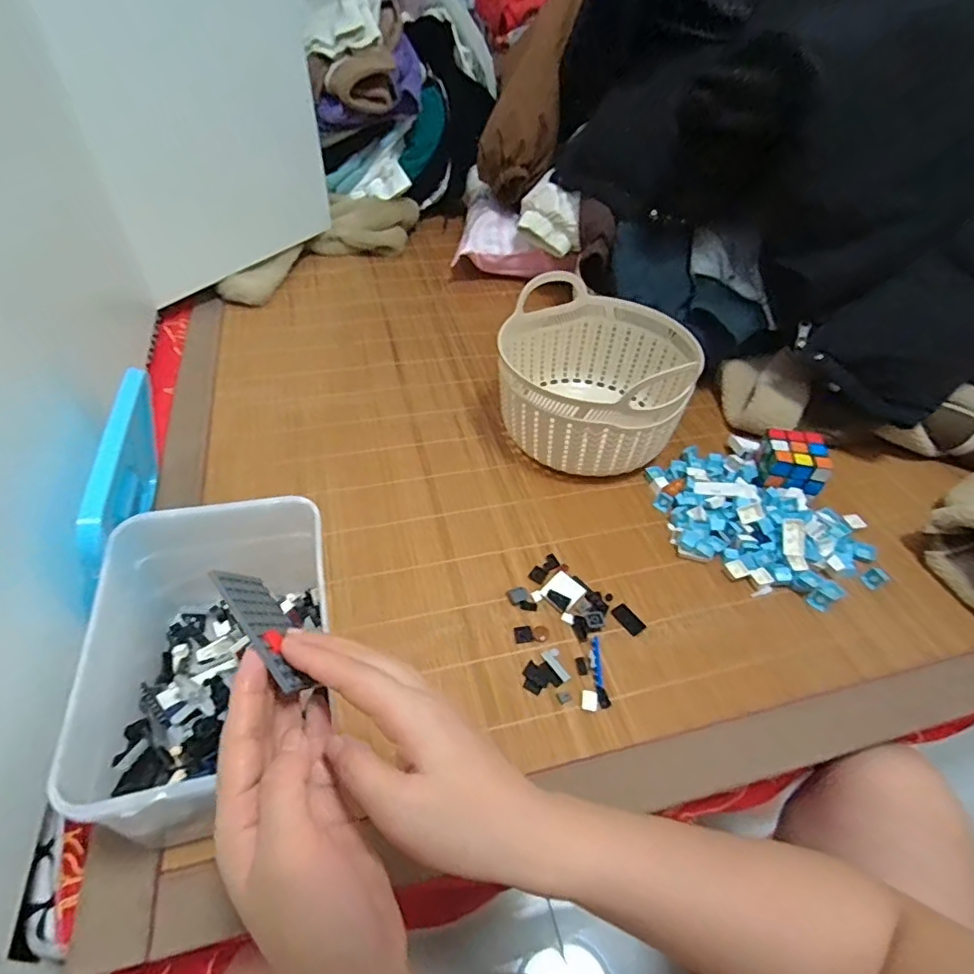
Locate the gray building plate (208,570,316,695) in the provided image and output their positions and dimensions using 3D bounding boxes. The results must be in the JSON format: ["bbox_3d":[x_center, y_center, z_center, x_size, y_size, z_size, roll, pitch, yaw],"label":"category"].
[{"bbox_3d":[-0.120,0.078,0.312,0.004,0.043,0.079,-43,73,4],"label":"gray building plate"}]

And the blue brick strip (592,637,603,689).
[{"bbox_3d":[0.096,0.151,0.490,0.006,0.004,0.047,4,48,0],"label":"blue brick strip"}]

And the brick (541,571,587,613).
[{"bbox_3d":[0.072,0.100,0.534,0.033,0.009,0.034,35,54,27],"label":"brick"}]

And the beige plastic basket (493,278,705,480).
[{"bbox_3d":[0.130,-0.124,0.669,0.207,0.130,0.218,6,46,3],"label":"beige plastic basket"}]

